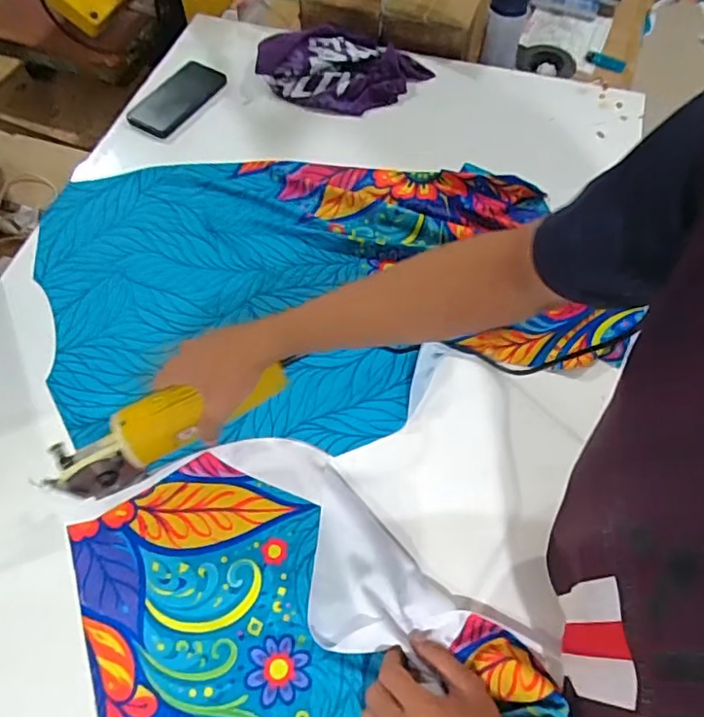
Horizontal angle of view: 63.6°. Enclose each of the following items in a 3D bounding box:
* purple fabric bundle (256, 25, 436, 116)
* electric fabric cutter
[{"bbox_3d":[-0.022,-0.468,0.923,0.269,0.056,0.148,19,62,10],"label":"purple fabric bundle"},{"bbox_3d":[-0.181,0.067,0.570,0.246,0.069,0.052,-27,63,1],"label":"electric fabric cutter"}]

